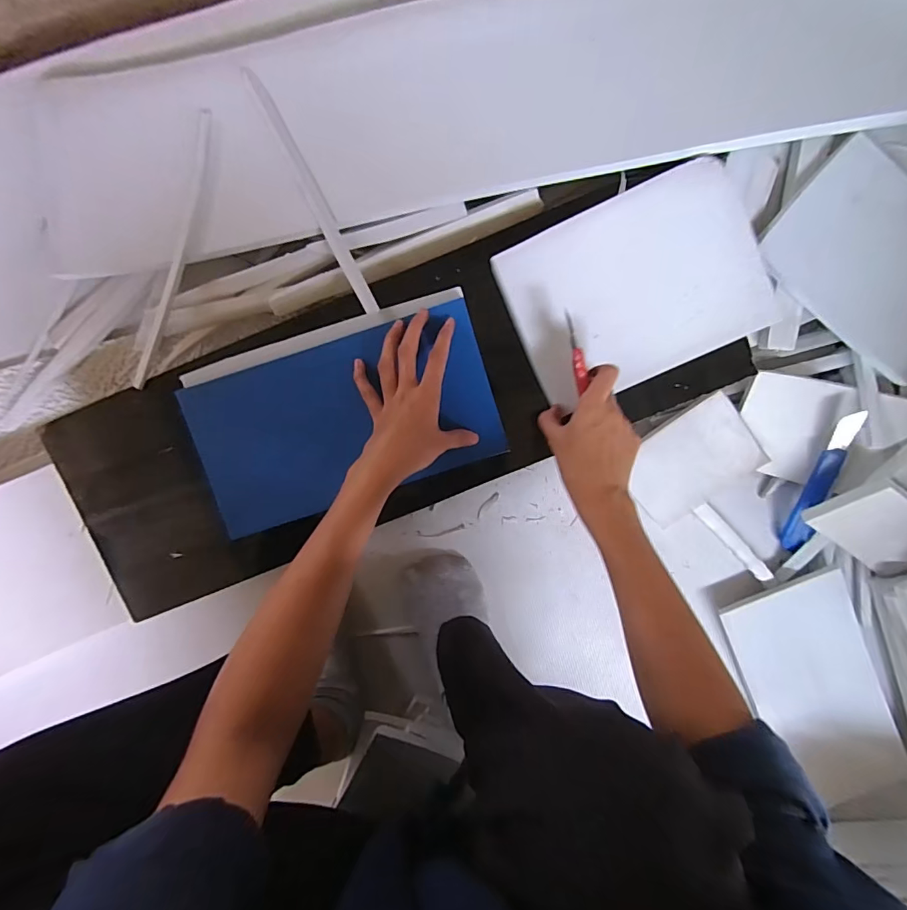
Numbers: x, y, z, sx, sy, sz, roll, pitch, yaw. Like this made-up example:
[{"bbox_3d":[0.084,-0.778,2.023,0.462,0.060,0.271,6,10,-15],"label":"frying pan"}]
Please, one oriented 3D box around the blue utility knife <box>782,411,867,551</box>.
[{"bbox_3d":[0.391,0.033,0.496,0.022,0.014,0.173,1,120,0],"label":"blue utility knife"}]

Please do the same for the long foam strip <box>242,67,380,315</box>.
[{"bbox_3d":[-0.140,-0.257,0.457,0.015,0.020,0.280,-28,83,3],"label":"long foam strip"}]

